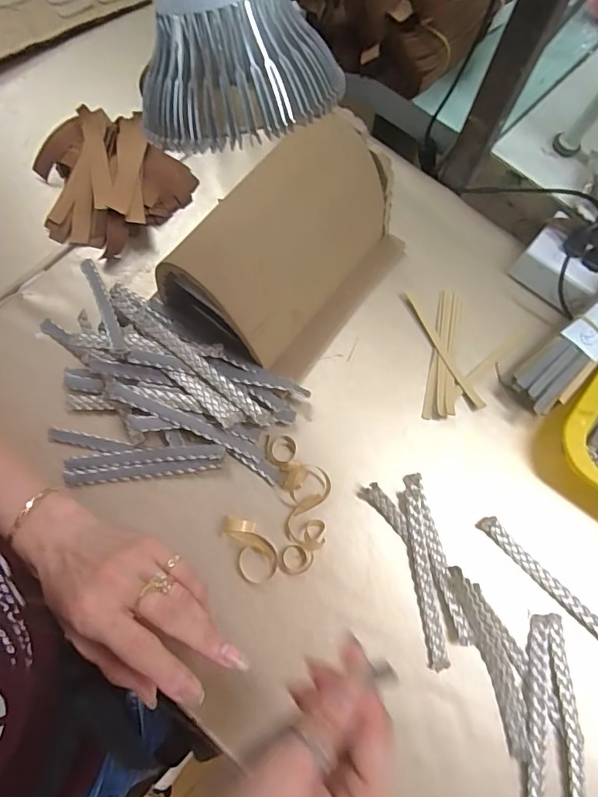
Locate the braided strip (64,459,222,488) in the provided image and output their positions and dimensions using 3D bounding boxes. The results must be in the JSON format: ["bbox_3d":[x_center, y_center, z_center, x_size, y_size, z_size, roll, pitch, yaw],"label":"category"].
[{"bbox_3d":[-0.133,0.062,0.396,0.129,0.010,0.013,-6,73,-4],"label":"braided strip"}]

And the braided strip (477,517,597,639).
[{"bbox_3d":[0.205,0.151,0.380,0.015,0.004,0.137,-42,79,-14],"label":"braided strip"}]

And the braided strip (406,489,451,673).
[{"bbox_3d":[0.101,0.145,0.378,0.016,0.005,0.136,-6,73,-4],"label":"braided strip"}]

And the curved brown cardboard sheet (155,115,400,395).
[{"bbox_3d":[-0.008,-0.132,0.406,0.141,0.114,0.200,34,74,10],"label":"curved brown cardboard sheet"}]

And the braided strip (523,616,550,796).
[{"bbox_3d":[0.179,0.237,0.347,0.017,0.005,0.134,12,72,1],"label":"braided strip"}]

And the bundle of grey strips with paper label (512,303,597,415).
[{"bbox_3d":[0.255,-0.053,0.407,0.148,0.026,0.042,-45,78,6],"label":"bundle of grey strips with paper label"}]

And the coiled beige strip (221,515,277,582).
[{"bbox_3d":[-0.041,0.119,0.372,0.032,0.023,0.058,-30,76,-11],"label":"coiled beige strip"}]

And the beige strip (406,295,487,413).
[{"bbox_3d":[0.136,-0.046,0.441,0.011,0.004,0.129,-26,75,-10],"label":"beige strip"}]

